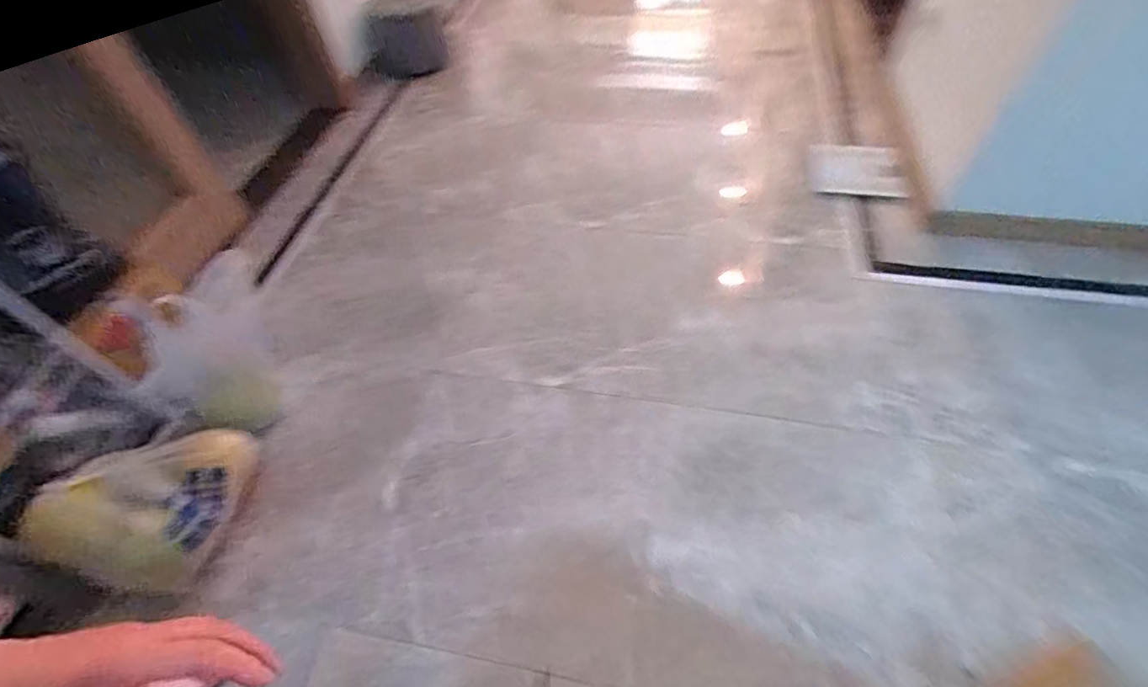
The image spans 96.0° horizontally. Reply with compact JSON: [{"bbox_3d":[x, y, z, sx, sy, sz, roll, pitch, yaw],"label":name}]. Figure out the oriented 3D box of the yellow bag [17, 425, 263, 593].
[{"bbox_3d":[-0.835,0.295,1.026,0.294,0.100,0.325,32,52,-23],"label":"yellow bag"}]

